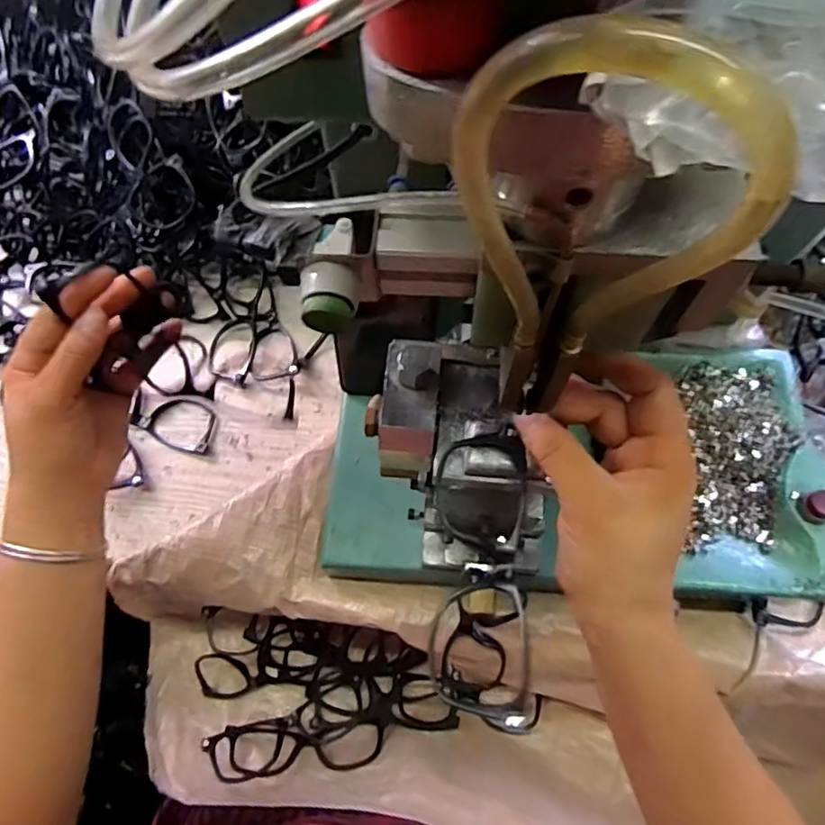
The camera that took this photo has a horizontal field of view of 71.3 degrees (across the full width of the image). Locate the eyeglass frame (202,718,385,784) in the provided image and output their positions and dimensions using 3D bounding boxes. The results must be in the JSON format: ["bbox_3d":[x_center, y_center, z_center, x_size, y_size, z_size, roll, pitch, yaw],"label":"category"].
[{"bbox_3d":[-0.104,0.303,0.518,0.151,0.053,0.032,7,111,-6],"label":"eyeglass frame"}]

